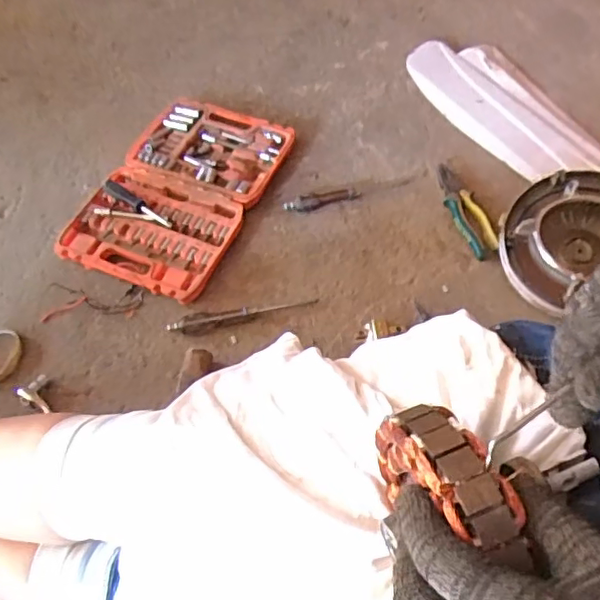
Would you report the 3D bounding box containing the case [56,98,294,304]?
[{"bbox_3d":[-0.186,-0.178,0.931,0.245,0.039,0.381,22,61,15],"label":"case"}]

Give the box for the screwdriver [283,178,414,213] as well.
[{"bbox_3d":[0.080,-0.173,0.935,0.215,0.024,0.025,-13,59,-7],"label":"screwdriver"}]

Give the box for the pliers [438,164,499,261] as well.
[{"bbox_3d":[0.262,-0.143,0.918,0.047,0.014,0.174,-20,72,-11],"label":"pliers"}]

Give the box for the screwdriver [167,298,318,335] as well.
[{"bbox_3d":[-0.080,0.023,0.819,0.207,0.014,0.029,-8,58,-4],"label":"screwdriver"}]

